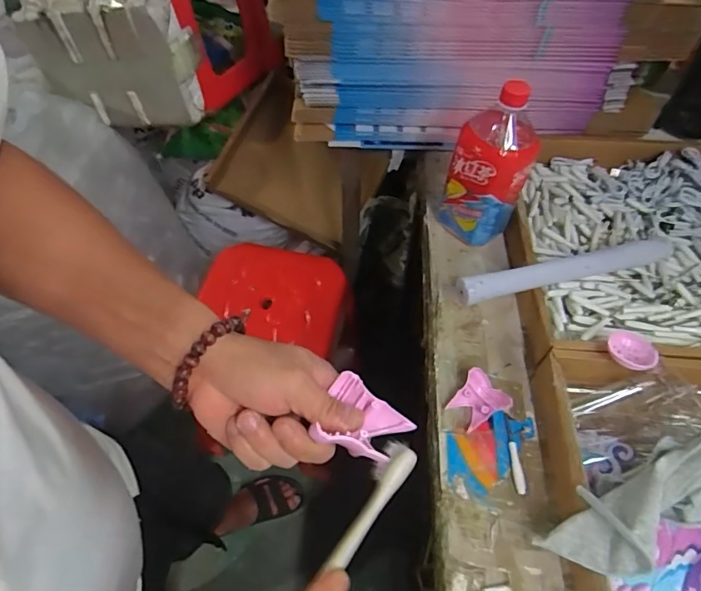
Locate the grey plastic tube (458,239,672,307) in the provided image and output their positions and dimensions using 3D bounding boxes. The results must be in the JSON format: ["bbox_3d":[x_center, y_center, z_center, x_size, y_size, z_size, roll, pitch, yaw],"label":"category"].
[{"bbox_3d":[0.262,-0.031,0.573,0.276,0.028,0.028,-12,56,-9],"label":"grey plastic tube"}]

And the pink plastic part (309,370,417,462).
[{"bbox_3d":[0.005,0.080,0.297,0.056,0.029,0.051,0,55,0],"label":"pink plastic part"}]

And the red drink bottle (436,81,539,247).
[{"bbox_3d":[0.183,-0.171,0.604,0.092,0.218,0.090,24,58,15],"label":"red drink bottle"}]

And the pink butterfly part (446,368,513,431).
[{"bbox_3d":[0.142,0.117,0.520,0.058,0.027,0.054,-34,62,-22],"label":"pink butterfly part"}]

